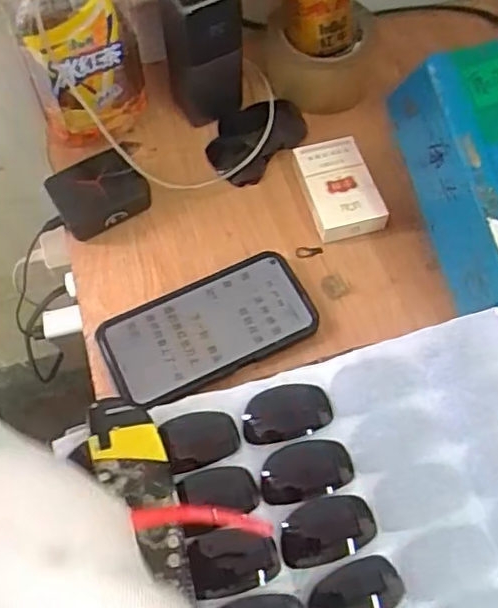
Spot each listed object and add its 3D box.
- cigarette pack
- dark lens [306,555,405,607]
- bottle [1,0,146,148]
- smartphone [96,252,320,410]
[{"bbox_3d":[0.077,-0.100,0.556,0.058,0.021,0.089,-13,64,-6],"label":"cigarette pack"},{"bbox_3d":[0.057,0.159,0.346,0.053,0.007,0.032,-23,66,-11],"label":"dark lens"},{"bbox_3d":[-0.141,-0.228,0.510,0.088,0.193,0.096,-16,65,-7],"label":"bottle"},{"bbox_3d":[-0.030,0.019,0.500,0.162,0.010,0.082,-23,66,-11],"label":"smartphone"}]

